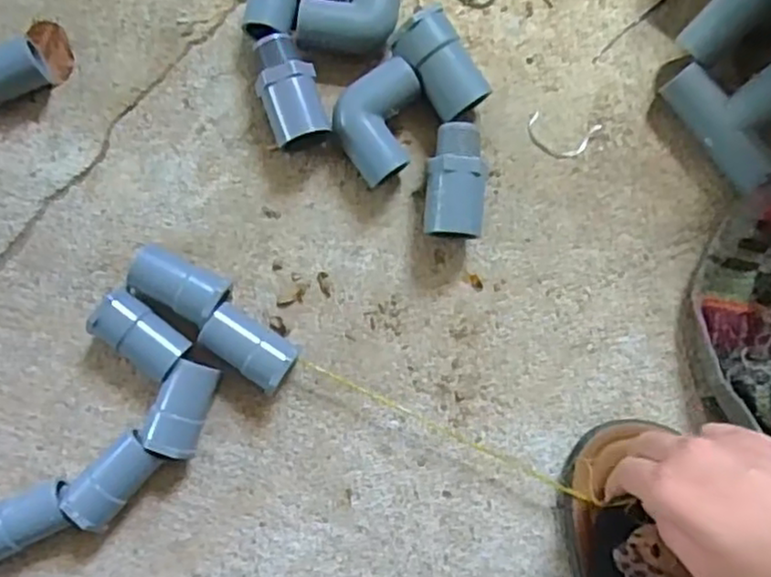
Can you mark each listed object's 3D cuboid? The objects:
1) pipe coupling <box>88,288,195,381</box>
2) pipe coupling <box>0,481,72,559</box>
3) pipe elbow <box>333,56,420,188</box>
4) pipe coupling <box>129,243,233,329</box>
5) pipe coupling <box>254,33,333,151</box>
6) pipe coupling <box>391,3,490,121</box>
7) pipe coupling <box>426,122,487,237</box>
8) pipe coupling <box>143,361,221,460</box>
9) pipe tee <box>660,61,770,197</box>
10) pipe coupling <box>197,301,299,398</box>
[{"bbox_3d":[-0.135,0.026,0.388,0.051,0.029,0.027,36,84,-1],"label":"pipe coupling"},{"bbox_3d":[-0.197,0.126,0.378,0.054,0.030,0.028,-22,88,-5],"label":"pipe coupling"},{"bbox_3d":[0.000,-0.096,0.403,0.056,0.023,0.055,-33,89,-5],"label":"pipe elbow"},{"bbox_3d":[-0.116,-0.002,0.391,0.054,0.028,0.028,30,85,-1],"label":"pipe coupling"},{"bbox_3d":[-0.056,-0.114,0.401,0.033,0.030,0.063,-23,88,-5],"label":"pipe coupling"},{"bbox_3d":[0.032,-0.128,0.405,0.035,0.032,0.060,-38,89,-5],"label":"pipe coupling"},{"bbox_3d":[0.040,-0.063,0.403,0.032,0.033,0.068,2,86,-4],"label":"pipe coupling"},{"bbox_3d":[-0.113,0.067,0.389,0.027,0.028,0.052,18,85,-2],"label":"pipe coupling"},{"bbox_3d":[0.211,-0.104,0.409,0.056,0.025,0.079,-37,85,19],"label":"pipe tee"},{"bbox_3d":[-0.077,0.034,0.391,0.053,0.030,0.028,34,85,-1],"label":"pipe coupling"}]

